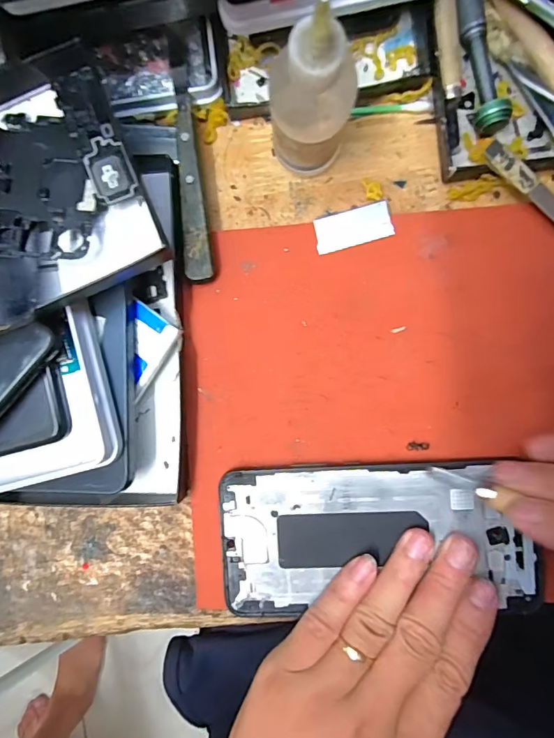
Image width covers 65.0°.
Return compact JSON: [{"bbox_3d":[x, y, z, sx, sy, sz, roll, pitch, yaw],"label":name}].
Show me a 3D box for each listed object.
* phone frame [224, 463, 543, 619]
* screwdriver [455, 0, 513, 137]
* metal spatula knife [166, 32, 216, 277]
[{"bbox_3d":[0.050,0.086,0.223,0.155,0.006,0.073,-4,92,4],"label":"phone frame"},{"bbox_3d":[0.098,-0.155,0.211,0.016,0.011,0.076,-12,91,4],"label":"screwdriver"},{"bbox_3d":[-0.044,-0.107,0.226,0.014,0.010,0.122,-4,91,4],"label":"metal spatula knife"}]

